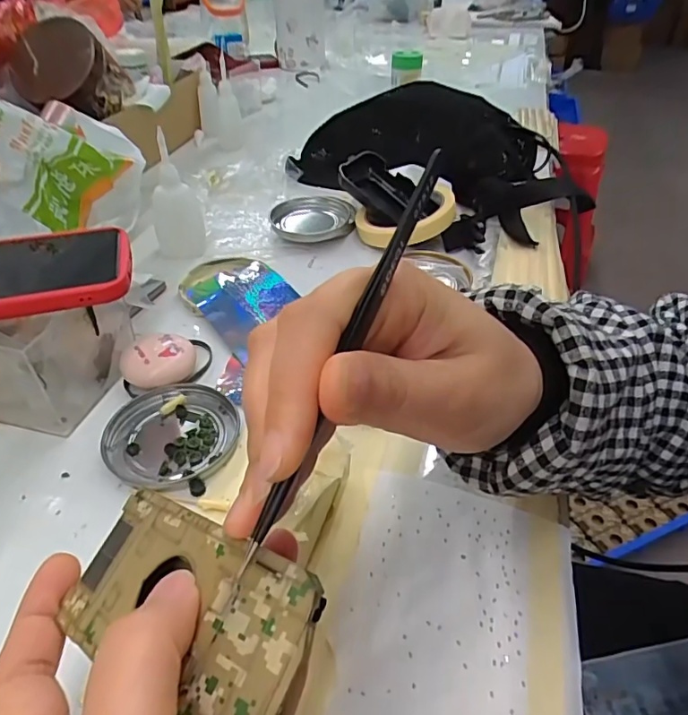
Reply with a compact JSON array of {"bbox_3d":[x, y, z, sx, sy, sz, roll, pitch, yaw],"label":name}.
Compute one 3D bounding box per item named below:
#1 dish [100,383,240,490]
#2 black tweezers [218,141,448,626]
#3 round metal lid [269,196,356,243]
[{"bbox_3d":[-0.106,0.047,0.322,0.076,0.008,0.075,1,41,-1],"label":"dish"},{"bbox_3d":[-0.001,0.004,0.150,0.004,0.009,0.137,23,85,22],"label":"black tweezers"},{"bbox_3d":[-0.030,-0.140,0.535,0.087,0.016,0.087,1,41,-1],"label":"round metal lid"}]

